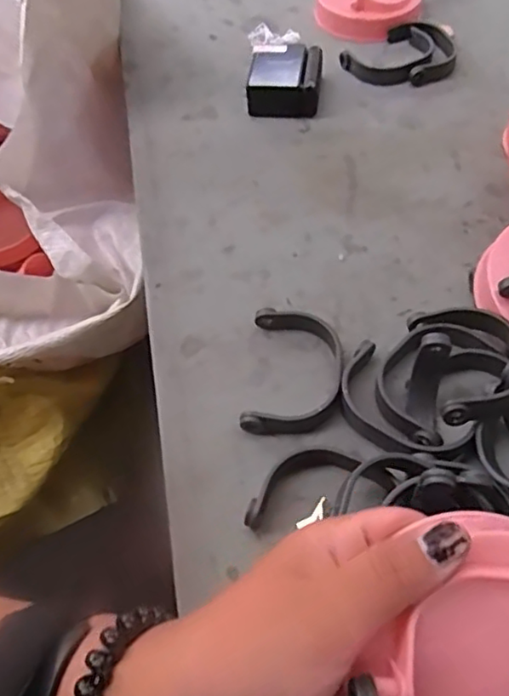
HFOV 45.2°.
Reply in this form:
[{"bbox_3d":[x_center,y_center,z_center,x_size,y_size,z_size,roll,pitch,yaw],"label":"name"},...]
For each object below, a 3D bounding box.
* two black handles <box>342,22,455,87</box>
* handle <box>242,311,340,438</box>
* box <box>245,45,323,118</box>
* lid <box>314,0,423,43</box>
[{"bbox_3d":[0.121,-0.250,0.518,0.092,0.015,0.074,4,55,7],"label":"two black handles"},{"bbox_3d":[0.022,0.012,0.338,0.051,0.017,0.075,4,55,7],"label":"handle"},{"bbox_3d":[0.024,-0.215,0.493,0.056,0.028,0.059,4,55,7],"label":"box"},{"bbox_3d":[0.102,-0.312,0.551,0.091,0.025,0.092,-2,55,3],"label":"lid"}]

